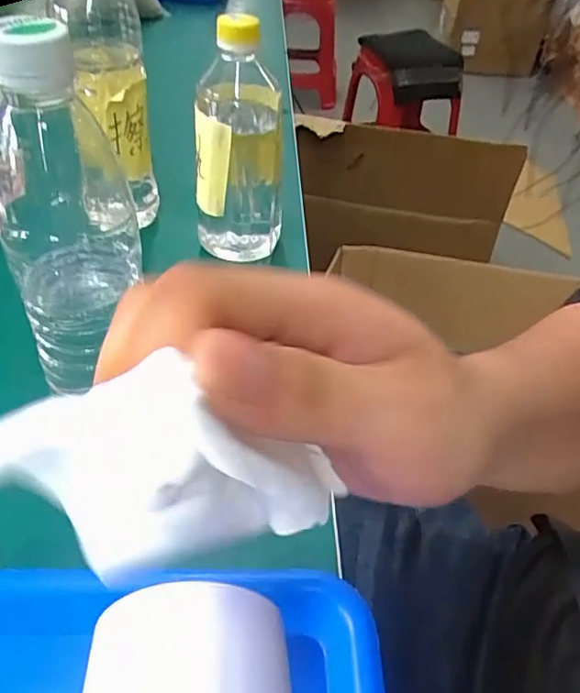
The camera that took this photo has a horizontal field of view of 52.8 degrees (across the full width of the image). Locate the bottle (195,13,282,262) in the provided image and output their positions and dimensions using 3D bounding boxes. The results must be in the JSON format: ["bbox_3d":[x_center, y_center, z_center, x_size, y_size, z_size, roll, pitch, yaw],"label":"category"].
[{"bbox_3d":[-0.038,-0.156,0.457,0.070,0.180,0.063,2,43,-1],"label":"bottle"}]

